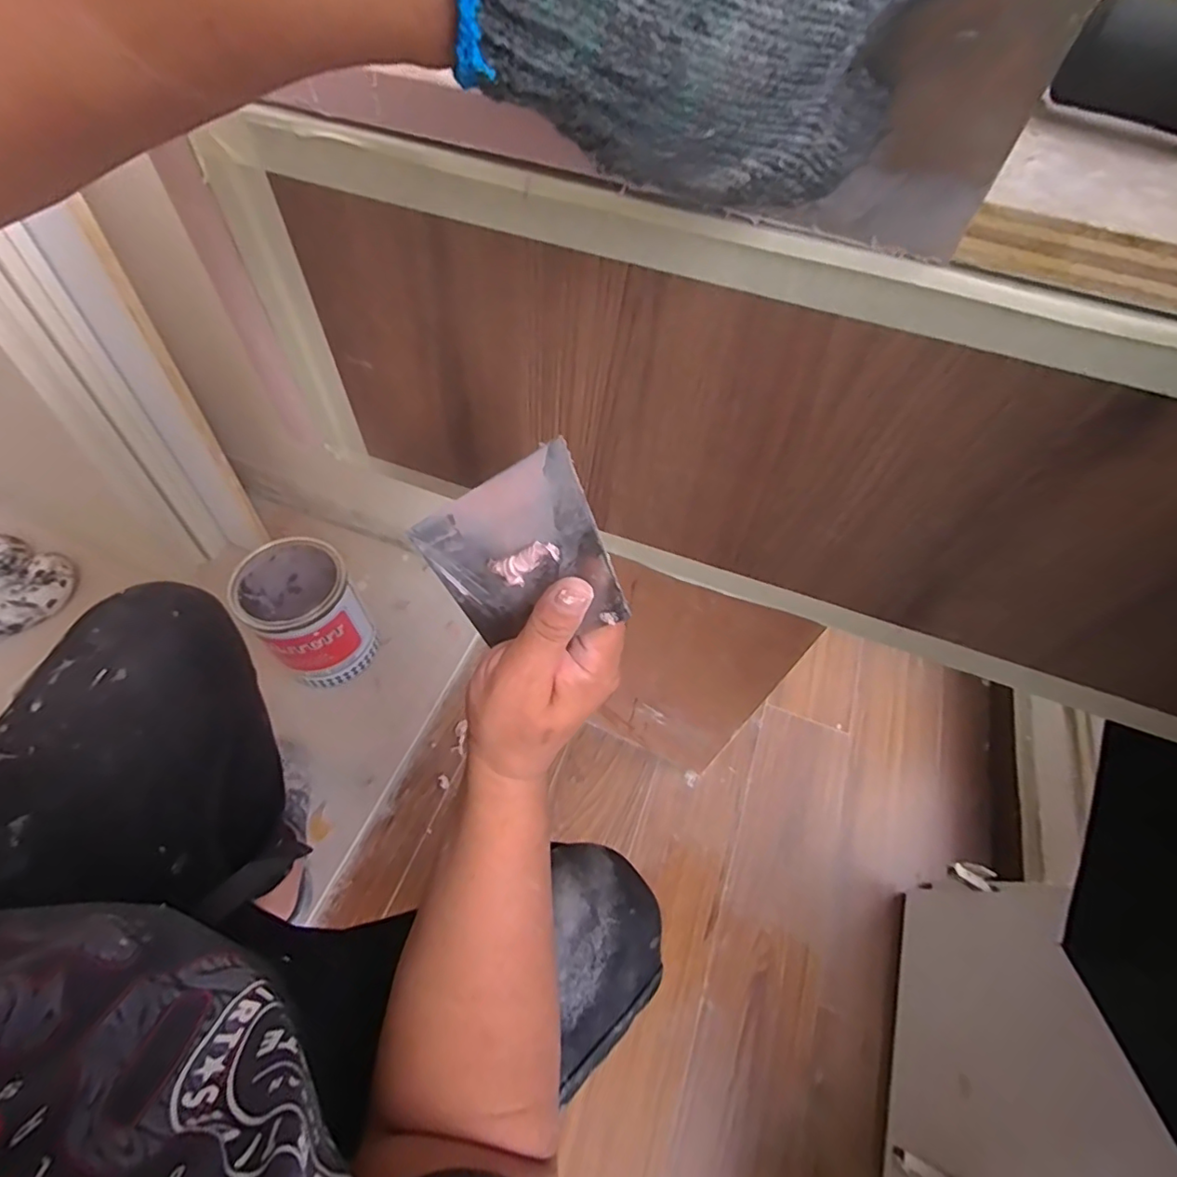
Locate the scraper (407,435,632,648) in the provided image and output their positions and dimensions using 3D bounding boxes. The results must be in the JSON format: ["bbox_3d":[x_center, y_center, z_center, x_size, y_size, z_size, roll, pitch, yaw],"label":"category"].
[{"bbox_3d":[-0.038,-0.012,0.291,0.009,0.114,0.086,-43,108,-50],"label":"scraper"}]

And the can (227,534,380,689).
[{"bbox_3d":[-0.451,0.043,0.918,0.154,0.194,0.172,-32,64,-22],"label":"can"}]

